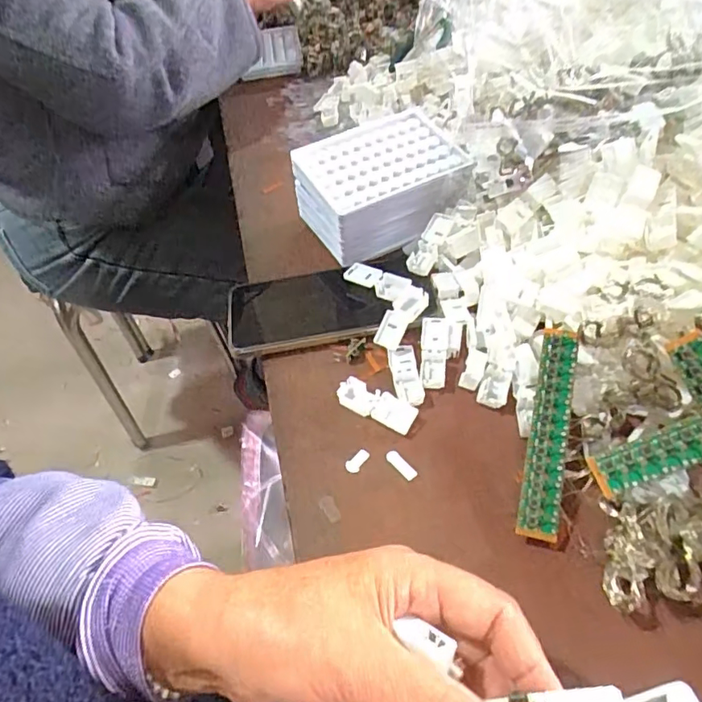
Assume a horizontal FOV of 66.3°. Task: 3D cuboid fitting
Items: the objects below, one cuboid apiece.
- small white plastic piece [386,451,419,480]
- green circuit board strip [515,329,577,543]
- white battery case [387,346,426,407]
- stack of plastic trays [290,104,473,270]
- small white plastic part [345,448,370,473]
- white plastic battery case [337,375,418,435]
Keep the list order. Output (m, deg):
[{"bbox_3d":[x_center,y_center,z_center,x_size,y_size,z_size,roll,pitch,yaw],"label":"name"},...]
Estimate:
[{"bbox_3d":[0.033,0.073,0.348,0.008,0.004,0.024,-34,53,-21],"label":"small white plastic piece"},{"bbox_3d":[0.119,0.047,0.322,0.021,0.007,0.126,10,71,15],"label":"green circuit board strip"},{"bbox_3d":[0.040,0.015,0.391,0.020,0.007,0.054,-10,48,-2],"label":"white battery case"},{"bbox_3d":[0.027,-0.147,0.488,0.142,0.074,0.110,-25,51,-15],"label":"stack of plastic trays"},{"bbox_3d":[0.005,0.072,0.352,0.018,0.004,0.009,-37,55,-24],"label":"small white plastic part"},{"bbox_3d":[0.018,0.037,0.374,0.055,0.011,0.022,23,55,24],"label":"white plastic battery case"}]

